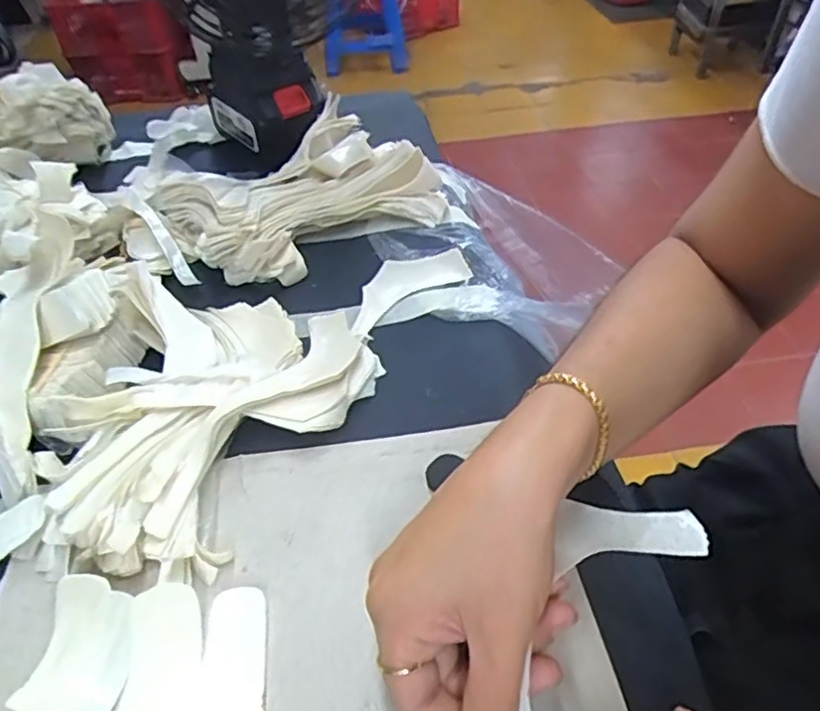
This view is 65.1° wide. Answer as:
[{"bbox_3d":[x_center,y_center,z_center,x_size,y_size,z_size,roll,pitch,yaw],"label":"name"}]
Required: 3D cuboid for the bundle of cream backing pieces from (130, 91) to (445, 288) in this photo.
[{"bbox_3d":[-0.090,-0.122,0.499,0.220,0.049,0.138,-30,51,-26],"label":"bundle of cream backing pieces"}]

